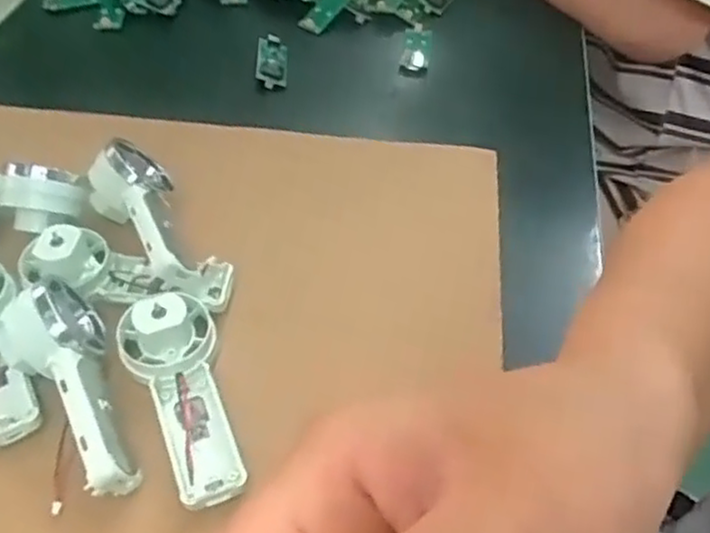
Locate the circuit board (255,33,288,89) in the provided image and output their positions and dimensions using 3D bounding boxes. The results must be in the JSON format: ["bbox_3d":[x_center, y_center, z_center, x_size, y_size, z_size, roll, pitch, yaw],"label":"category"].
[{"bbox_3d":[-0.054,-0.137,0.466,0.020,0.007,0.057,1,47,-4],"label":"circuit board"}]

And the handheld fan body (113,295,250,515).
[{"bbox_3d":[-0.066,0.051,0.278,0.037,0.019,0.086,-16,64,-18],"label":"handheld fan body"}]

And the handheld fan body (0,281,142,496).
[{"bbox_3d":[-0.109,0.046,0.273,0.036,0.032,0.092,-21,53,-22],"label":"handheld fan body"}]

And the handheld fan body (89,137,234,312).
[{"bbox_3d":[-0.095,-0.017,0.336,0.044,0.045,0.104,-24,55,-23],"label":"handheld fan body"}]

